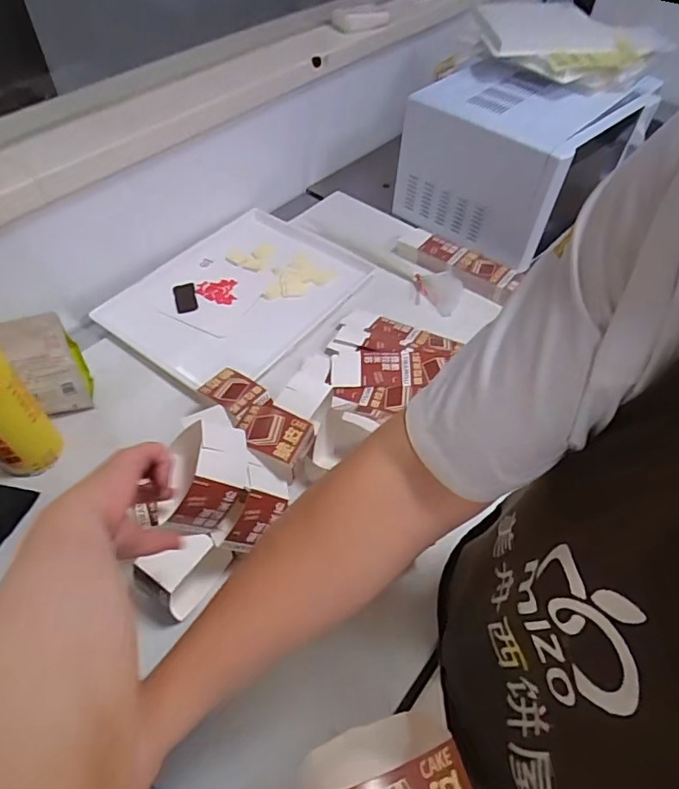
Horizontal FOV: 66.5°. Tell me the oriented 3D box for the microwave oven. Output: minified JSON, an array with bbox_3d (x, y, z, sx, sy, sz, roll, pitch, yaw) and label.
[{"bbox_3d":[0.362,-0.484,1.046,0.334,0.248,0.416,33,58,21],"label":"microwave oven"}]

